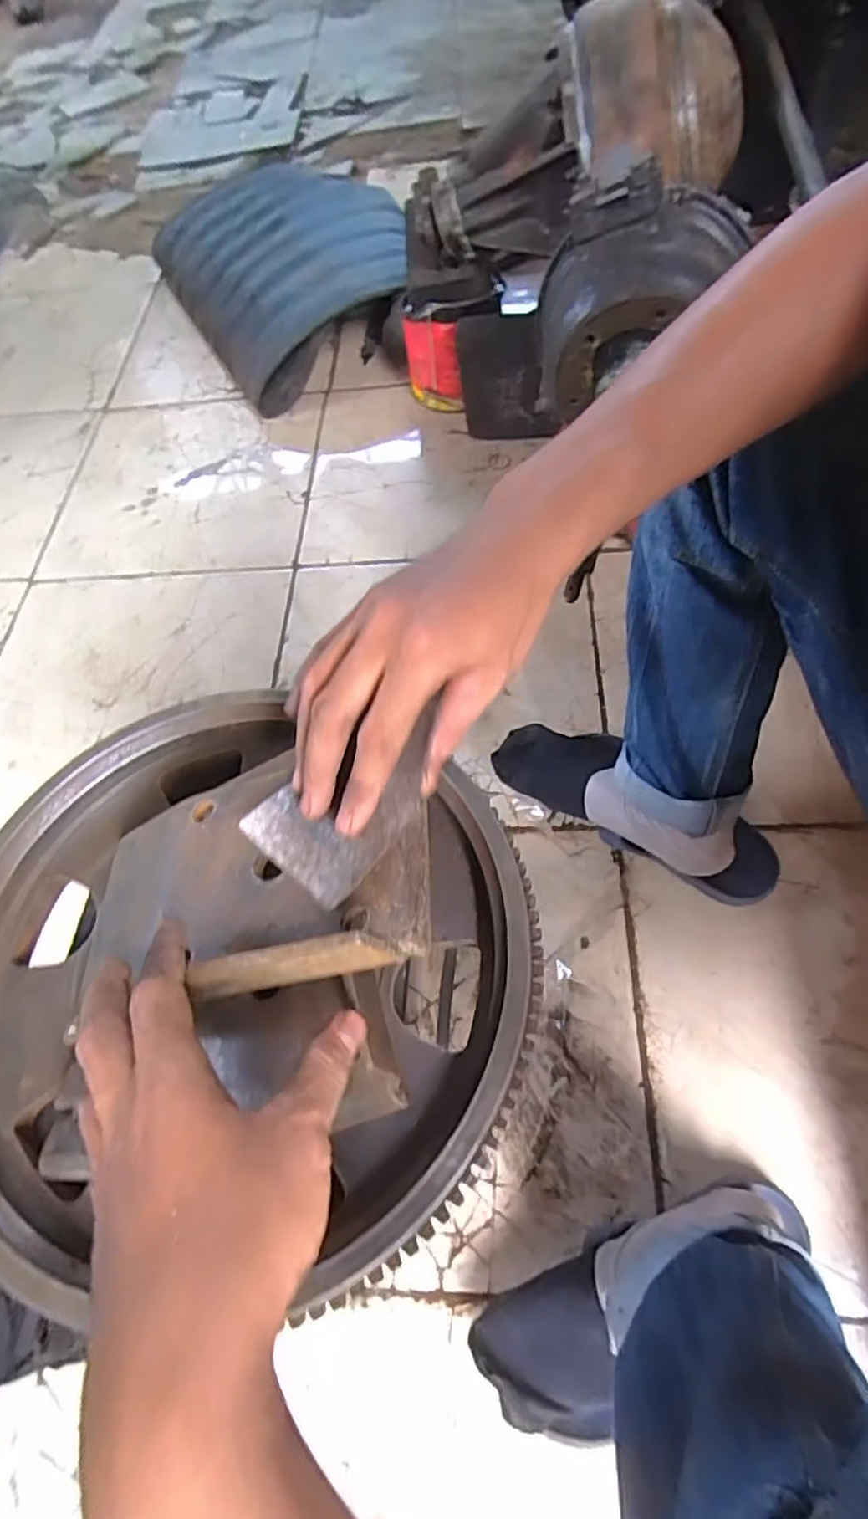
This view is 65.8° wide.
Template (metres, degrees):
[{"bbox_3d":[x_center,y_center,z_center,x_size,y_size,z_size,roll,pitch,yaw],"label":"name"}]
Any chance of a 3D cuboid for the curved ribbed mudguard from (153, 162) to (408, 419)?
[{"bbox_3d":[-0.294,-0.938,1.244,0.404,0.153,0.707,-22,61,-6],"label":"curved ribbed mudguard"}]

